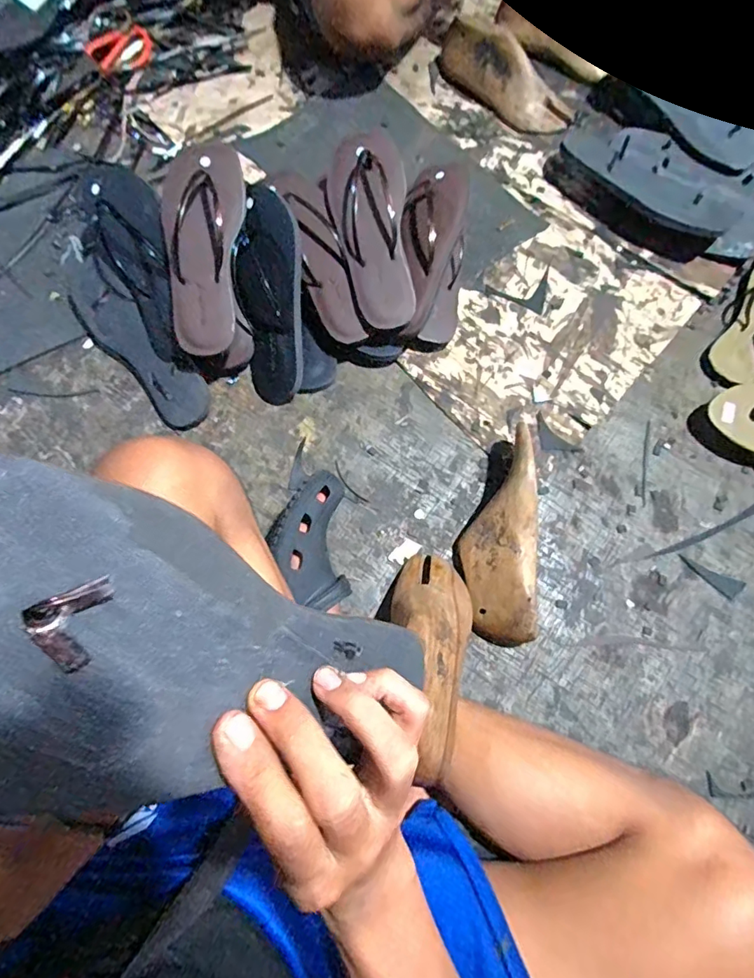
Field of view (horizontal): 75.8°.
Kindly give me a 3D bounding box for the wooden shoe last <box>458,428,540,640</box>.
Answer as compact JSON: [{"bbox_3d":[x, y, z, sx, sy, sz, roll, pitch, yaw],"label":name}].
[{"bbox_3d":[0.137,0.051,0.556,0.077,0.082,0.234,2,74,0],"label":"wooden shoe last"}]

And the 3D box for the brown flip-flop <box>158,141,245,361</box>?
[{"bbox_3d":[-0.207,-0.292,0.571,0.083,0.045,0.259,1,89,-1],"label":"brown flip-flop"}]

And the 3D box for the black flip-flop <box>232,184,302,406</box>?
[{"bbox_3d":[-0.133,-0.239,0.605,0.080,0.037,0.259,-3,101,-2],"label":"black flip-flop"}]

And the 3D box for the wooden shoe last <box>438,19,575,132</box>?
[{"bbox_3d":[0.200,-0.655,0.759,0.246,0.081,0.067,34,77,8],"label":"wooden shoe last"}]

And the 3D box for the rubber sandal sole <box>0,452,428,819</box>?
[{"bbox_3d":[-0.060,0.062,0.182,0.009,0.234,0.091,0,70,41],"label":"rubber sandal sole"}]

